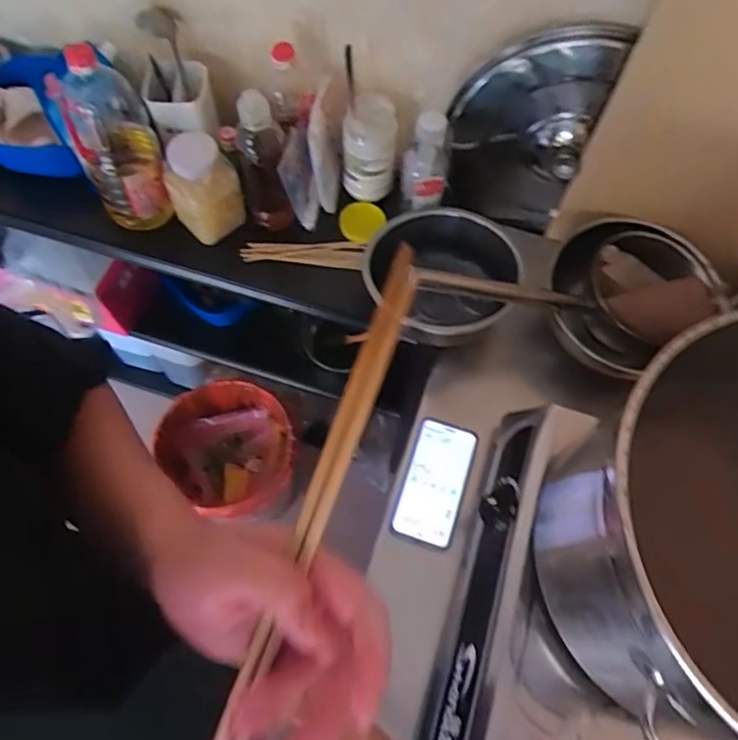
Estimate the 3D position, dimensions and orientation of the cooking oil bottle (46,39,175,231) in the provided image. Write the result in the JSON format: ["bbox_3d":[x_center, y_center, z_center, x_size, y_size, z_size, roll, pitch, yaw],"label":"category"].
[{"bbox_3d":[-0.372,-0.335,0.856,0.113,0.274,0.111,-26,69,-13],"label":"cooking oil bottle"}]

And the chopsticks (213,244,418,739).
[{"bbox_3d":[-0.028,0.072,0.278,0.013,0.019,0.267,22,96,8],"label":"chopsticks"}]

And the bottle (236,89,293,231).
[{"bbox_3d":[-0.156,-0.298,0.871,0.064,0.242,0.053,-9,67,-6],"label":"bottle"}]

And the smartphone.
[{"bbox_3d":[0.090,0.150,0.797,0.082,0.012,0.169,17,67,6],"label":"smartphone"}]

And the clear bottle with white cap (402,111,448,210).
[{"bbox_3d":[0.086,-0.302,0.874,0.045,0.165,0.064,-17,68,-9],"label":"clear bottle with white cap"}]

